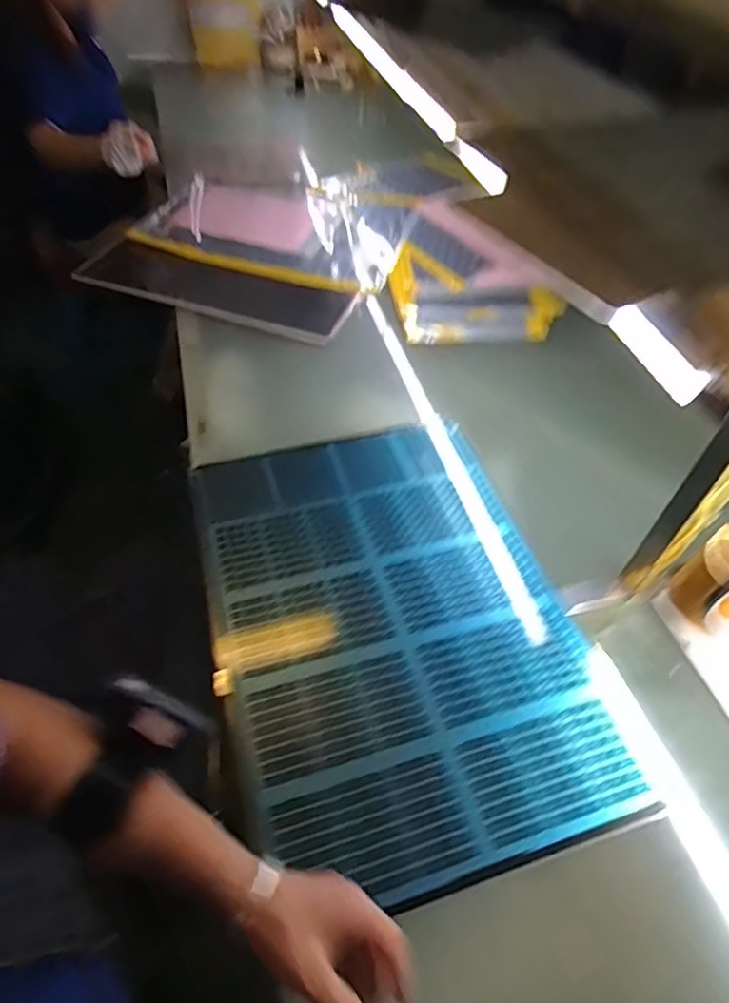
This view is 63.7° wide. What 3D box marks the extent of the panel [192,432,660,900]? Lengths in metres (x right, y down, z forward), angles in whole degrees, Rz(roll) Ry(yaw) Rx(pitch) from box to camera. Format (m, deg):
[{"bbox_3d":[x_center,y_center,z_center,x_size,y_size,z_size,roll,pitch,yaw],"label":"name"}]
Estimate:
[{"bbox_3d":[0.027,0.120,0.680,0.382,0.020,0.547,-12,51,-12],"label":"panel"}]

